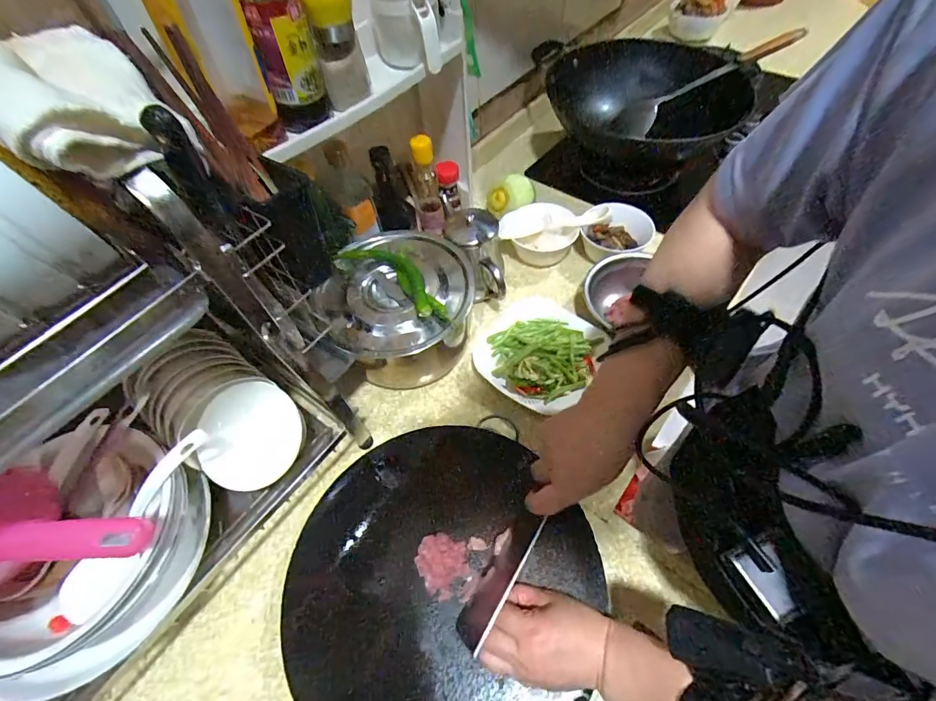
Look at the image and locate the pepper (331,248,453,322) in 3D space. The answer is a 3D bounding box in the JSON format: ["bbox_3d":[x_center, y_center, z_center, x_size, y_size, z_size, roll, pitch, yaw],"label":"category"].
[{"bbox_3d":[-0.100,-0.106,0.576,0.200,0.035,0.063,36,67,24],"label":"pepper"}]

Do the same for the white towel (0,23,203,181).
[{"bbox_3d":[-0.251,-0.167,0.253,0.124,0.095,0.098,34,66,23],"label":"white towel"}]

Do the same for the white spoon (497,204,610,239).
[{"bbox_3d":[0.144,-0.237,0.731,0.185,0.018,0.068,-9,57,-1],"label":"white spoon"}]

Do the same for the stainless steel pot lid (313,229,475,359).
[{"bbox_3d":[-0.100,-0.080,0.590,0.208,0.043,0.218,-2,57,3],"label":"stainless steel pot lid"}]

